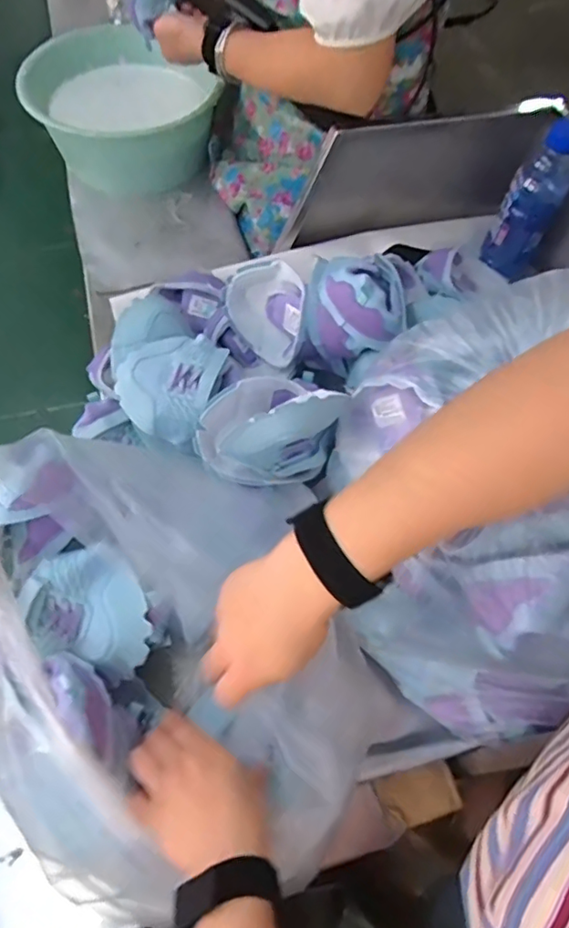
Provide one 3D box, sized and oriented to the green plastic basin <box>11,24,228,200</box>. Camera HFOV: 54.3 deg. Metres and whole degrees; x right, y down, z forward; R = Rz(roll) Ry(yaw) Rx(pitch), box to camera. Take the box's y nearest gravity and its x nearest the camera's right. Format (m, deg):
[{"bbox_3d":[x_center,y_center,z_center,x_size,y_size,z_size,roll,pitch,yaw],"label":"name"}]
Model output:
[{"bbox_3d":[-0.256,-0.570,0.908,0.289,0.125,0.298,2,62,-3],"label":"green plastic basin"}]

